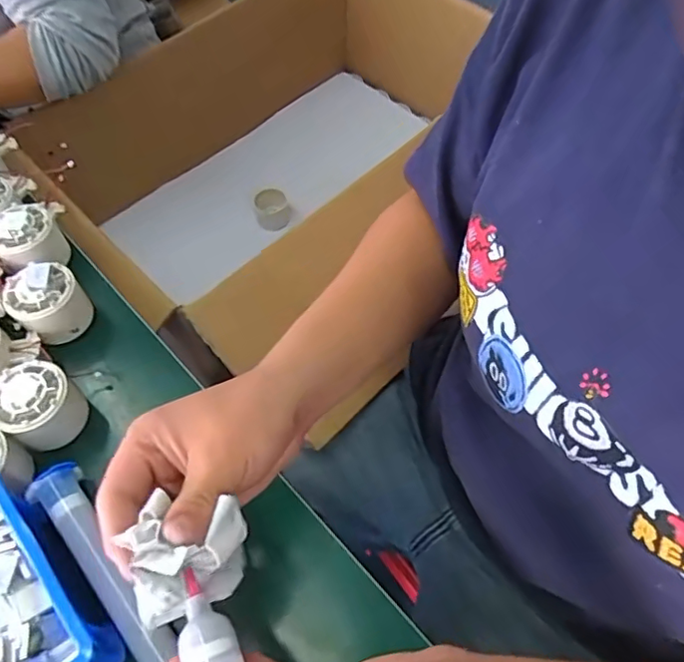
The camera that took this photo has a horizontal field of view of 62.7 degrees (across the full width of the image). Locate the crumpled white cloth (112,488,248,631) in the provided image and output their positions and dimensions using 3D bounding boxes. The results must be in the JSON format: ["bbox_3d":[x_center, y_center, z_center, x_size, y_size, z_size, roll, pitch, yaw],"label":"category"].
[{"bbox_3d":[-0.075,0.108,0.278,0.053,0.044,0.056,-17,60,-8],"label":"crumpled white cloth"}]

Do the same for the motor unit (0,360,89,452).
[{"bbox_3d":[-0.229,0.059,0.429,0.050,0.056,0.055,-1,59,2],"label":"motor unit"}]

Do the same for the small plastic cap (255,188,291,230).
[{"bbox_3d":[-0.116,-0.207,0.951,0.055,0.046,0.055,-1,59,2],"label":"small plastic cap"}]

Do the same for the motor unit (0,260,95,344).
[{"bbox_3d":[-0.247,-0.023,0.473,0.055,0.060,0.052,-35,64,-17],"label":"motor unit"}]

